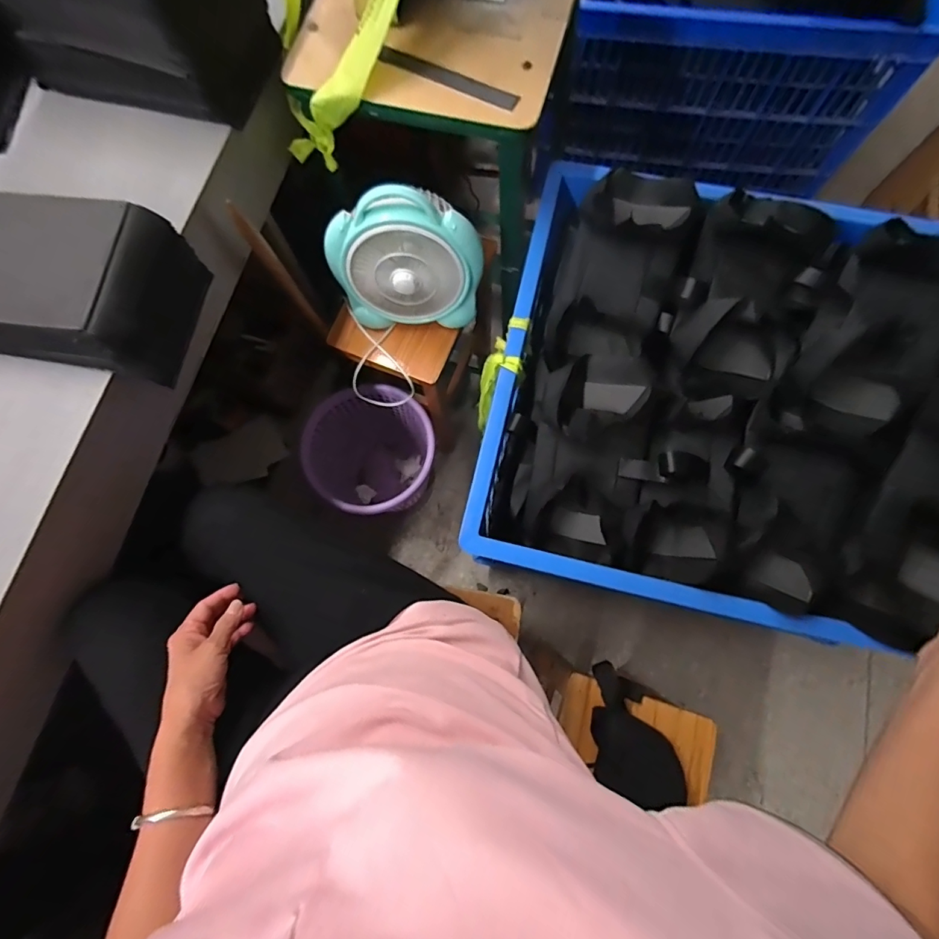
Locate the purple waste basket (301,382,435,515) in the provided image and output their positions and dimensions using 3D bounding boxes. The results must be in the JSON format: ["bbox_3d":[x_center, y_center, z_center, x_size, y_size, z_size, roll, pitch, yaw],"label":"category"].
[{"bbox_3d":[-0.212,-0.024,1.100,0.271,0.314,0.258,0,76,1],"label":"purple waste basket"}]

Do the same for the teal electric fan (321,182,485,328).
[{"bbox_3d":[-0.100,-0.350,0.764,0.244,0.252,0.116,1,61,4],"label":"teal electric fan"}]

